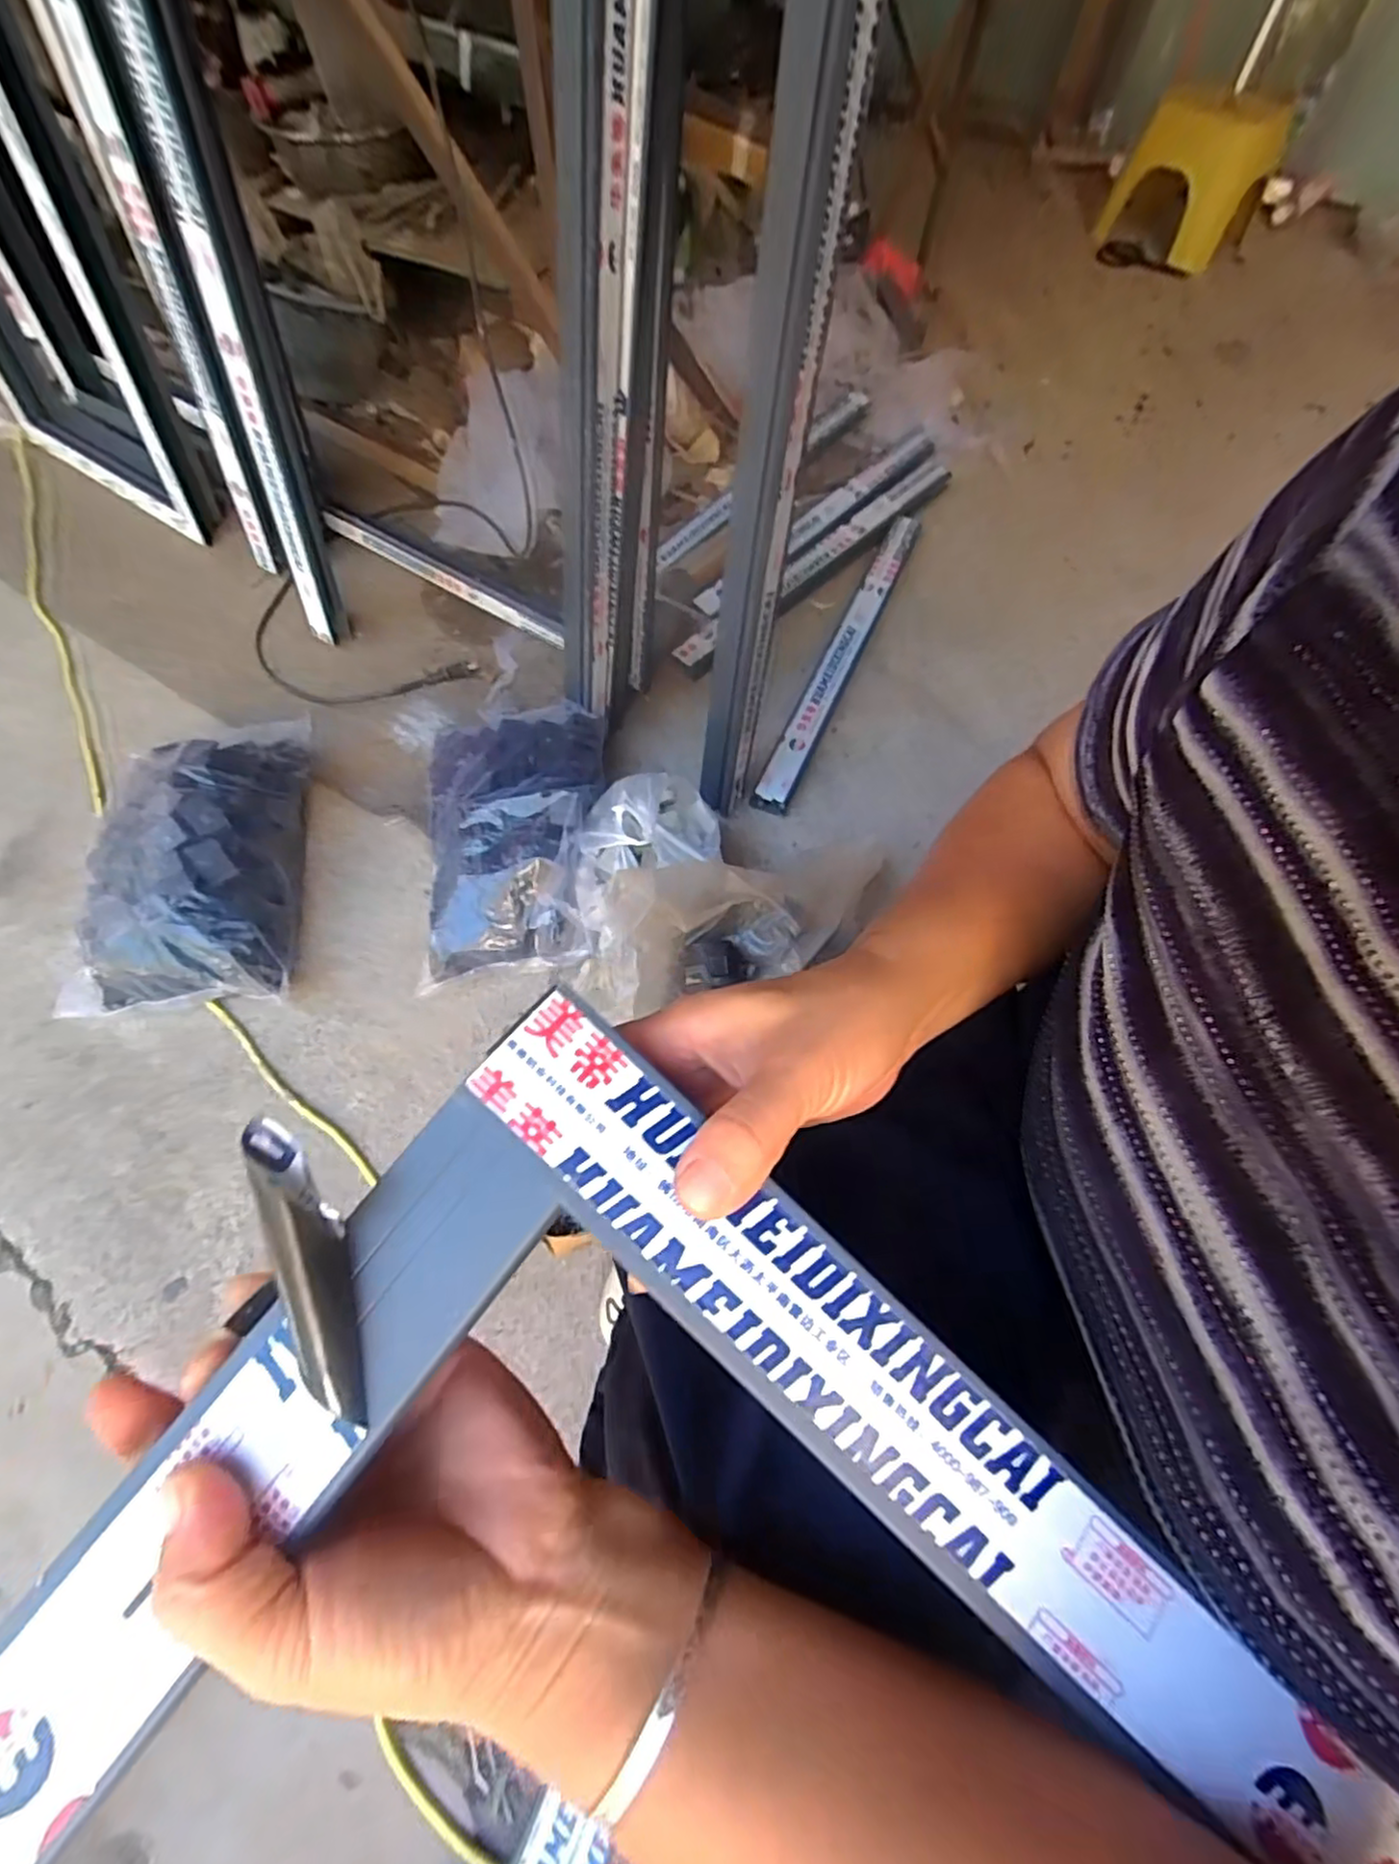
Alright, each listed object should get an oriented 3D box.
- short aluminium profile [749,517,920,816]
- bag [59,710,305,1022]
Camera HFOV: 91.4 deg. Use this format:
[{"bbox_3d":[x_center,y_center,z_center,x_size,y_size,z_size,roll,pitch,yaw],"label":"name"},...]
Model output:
[{"bbox_3d":[0.227,-0.444,1.032,0.048,0.030,0.668,21,65,11],"label":"short aluminium profile"},{"bbox_3d":[-0.601,-0.098,0.818,0.246,0.111,0.371,-2,63,-1],"label":"bag"}]

